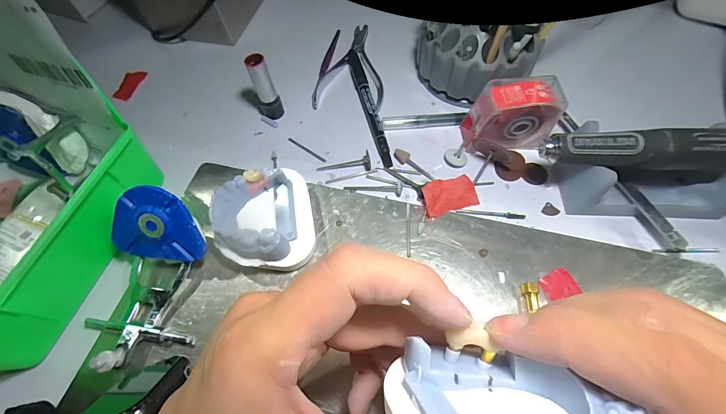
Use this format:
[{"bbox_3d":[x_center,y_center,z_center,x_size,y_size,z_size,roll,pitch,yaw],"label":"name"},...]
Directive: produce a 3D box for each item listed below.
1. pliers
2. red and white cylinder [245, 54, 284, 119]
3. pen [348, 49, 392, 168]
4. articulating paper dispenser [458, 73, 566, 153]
[{"bbox_3d":[-0.004,-0.141,0.333,0.067,0.008,0.119,11,63,9],"label":"pliers"},{"bbox_3d":[-0.084,-0.101,0.288,0.019,0.059,0.014,-21,63,-8],"label":"red and white cylinder"},{"bbox_3d":[0.004,-0.095,0.307,0.013,0.011,0.135,-12,62,-3],"label":"pen"},{"bbox_3d":[0.116,-0.071,0.265,0.067,0.051,0.038,1,62,4],"label":"articulating paper dispenser"}]

